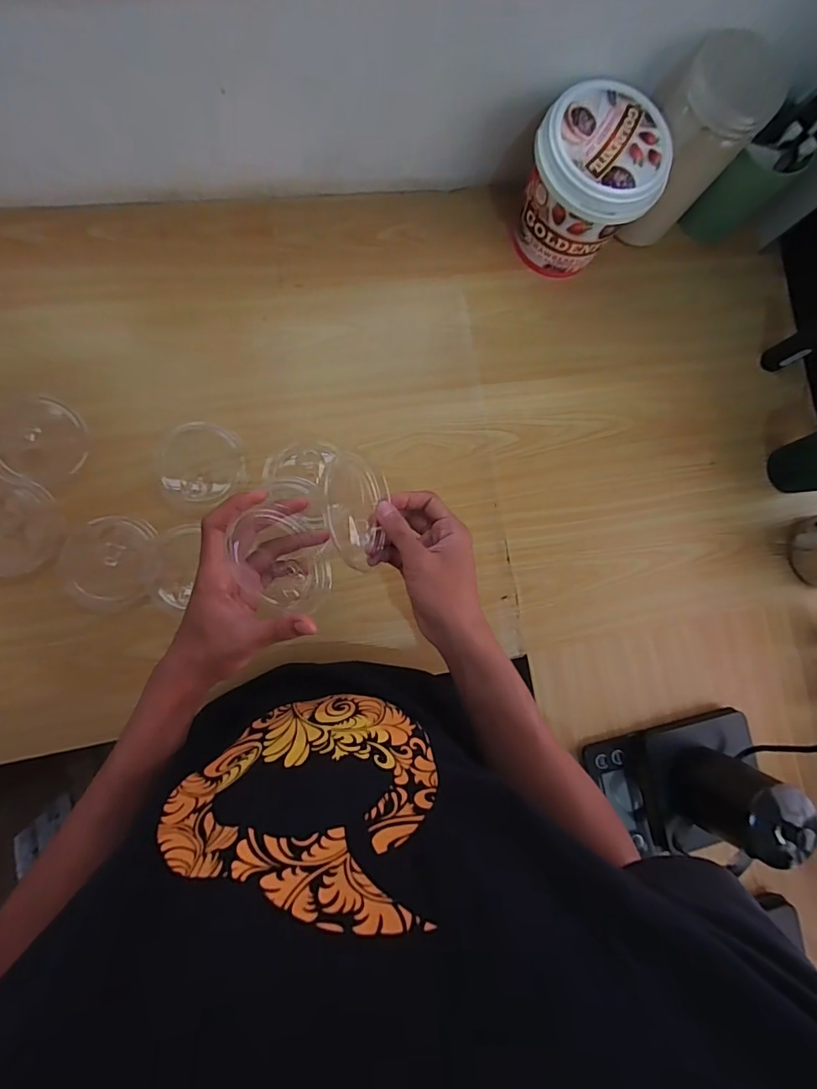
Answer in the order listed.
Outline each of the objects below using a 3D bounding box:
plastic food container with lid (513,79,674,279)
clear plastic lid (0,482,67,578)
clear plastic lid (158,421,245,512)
[{"bbox_3d":[0.187,-0.378,0.515,0.124,0.128,0.118,1,85,-9],"label":"plastic food container with lid"},{"bbox_3d":[-0.383,-0.015,0.458,0.086,0.011,0.090,1,85,-9],"label":"clear plastic lid"},{"bbox_3d":[-0.215,-0.082,0.494,0.085,0.011,0.091,1,85,-9],"label":"clear plastic lid"}]

